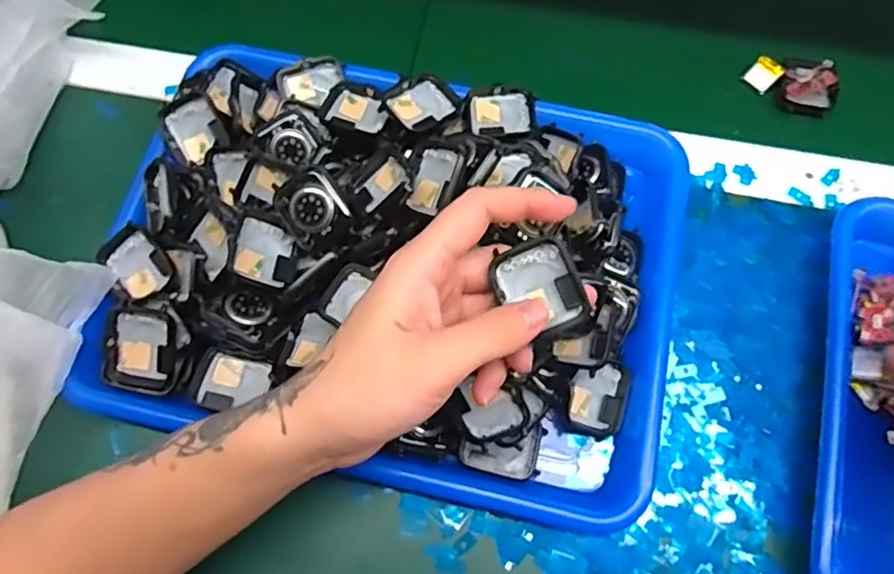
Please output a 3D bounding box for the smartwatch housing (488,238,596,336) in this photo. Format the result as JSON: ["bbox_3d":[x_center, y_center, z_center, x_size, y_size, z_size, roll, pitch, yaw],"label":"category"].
[{"bbox_3d":[0.045,0.001,0.285,0.037,0.011,0.045,-19,90,15],"label":"smartwatch housing"}]

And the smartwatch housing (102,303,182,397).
[{"bbox_3d":[-0.168,0.035,0.339,0.039,0.014,0.047,9,98,-2],"label":"smartwatch housing"}]

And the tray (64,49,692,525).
[{"bbox_3d":[-0.029,-0.019,0.358,0.328,0.065,0.247,12,71,5],"label":"tray"}]

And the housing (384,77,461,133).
[{"bbox_3d":[-0.014,-0.112,0.378,0.042,0.015,0.035,-35,73,-11],"label":"housing"}]

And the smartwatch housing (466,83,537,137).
[{"bbox_3d":[0.035,-0.112,0.391,0.043,0.009,0.034,2,70,2],"label":"smartwatch housing"}]

